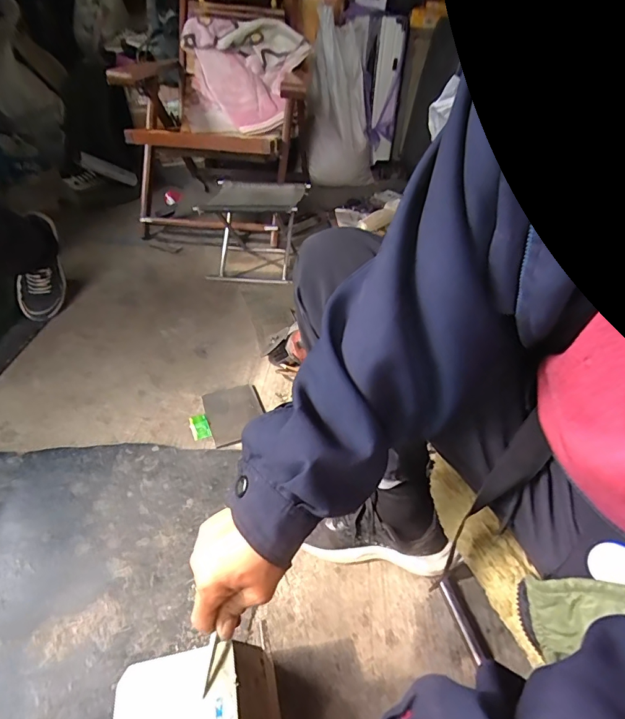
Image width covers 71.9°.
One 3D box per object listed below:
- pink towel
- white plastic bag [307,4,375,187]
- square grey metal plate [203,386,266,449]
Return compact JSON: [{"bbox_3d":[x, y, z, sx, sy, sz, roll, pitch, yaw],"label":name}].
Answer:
[{"bbox_3d":[-0.211,-0.880,1.334,0.336,0.273,0.125,7,38,4],"label":"pink towel"},{"bbox_3d":[0.070,-0.942,1.607,0.264,0.640,0.154,-22,58,-6],"label":"white plastic bag"},{"bbox_3d":[-0.164,0.117,0.924,0.118,0.014,0.160,-9,39,-19],"label":"square grey metal plate"}]

